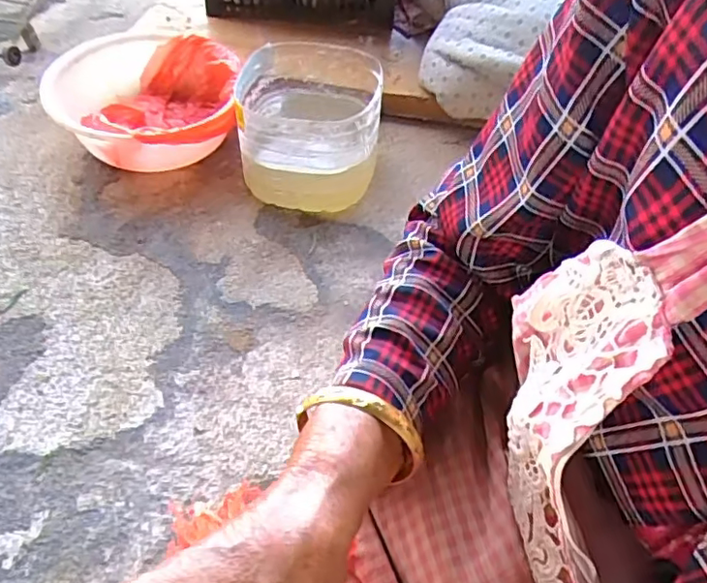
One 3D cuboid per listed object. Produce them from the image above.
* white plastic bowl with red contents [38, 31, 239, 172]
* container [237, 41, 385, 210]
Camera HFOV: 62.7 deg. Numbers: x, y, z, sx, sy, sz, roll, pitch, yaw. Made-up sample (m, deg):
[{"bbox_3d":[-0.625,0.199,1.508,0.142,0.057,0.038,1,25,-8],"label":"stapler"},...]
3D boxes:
[{"bbox_3d":[-0.416,-0.383,1.182,0.358,0.151,0.381,-3,51,-6],"label":"white plastic bowl with red contents"},{"bbox_3d":[-0.082,-0.309,1.099,0.258,0.217,0.275,-3,51,-6],"label":"container"}]

